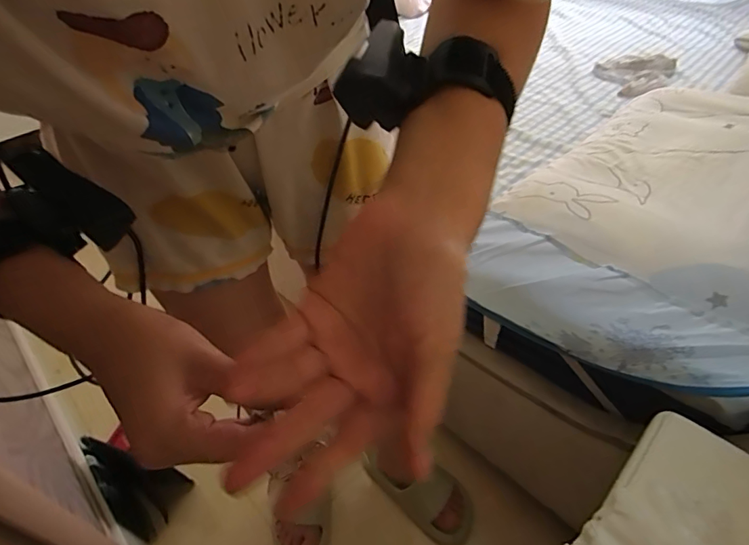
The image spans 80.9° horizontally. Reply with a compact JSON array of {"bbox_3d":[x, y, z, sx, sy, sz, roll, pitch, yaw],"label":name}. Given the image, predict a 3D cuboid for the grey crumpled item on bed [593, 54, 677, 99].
[{"bbox_3d":[0.688,-0.533,1.169,0.227,0.034,0.169,-34,50,-26],"label":"grey crumpled item on bed"}]

